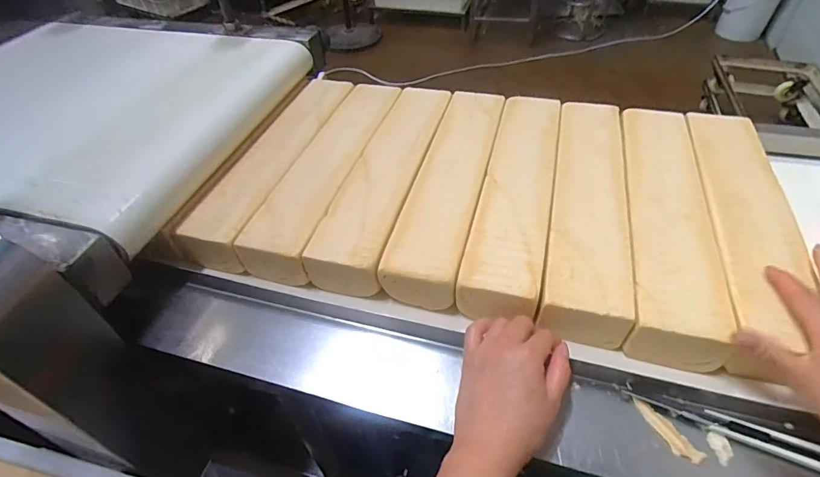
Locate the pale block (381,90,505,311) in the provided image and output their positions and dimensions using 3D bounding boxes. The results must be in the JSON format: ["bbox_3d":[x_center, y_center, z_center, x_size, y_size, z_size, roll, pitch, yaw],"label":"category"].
[{"bbox_3d":[0.055,-0.072,0.550,0.079,0.055,0.360,11,47,13],"label":"pale block"}]

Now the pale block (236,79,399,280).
[{"bbox_3d":[-0.099,-0.092,0.585,0.084,0.060,0.358,11,47,13],"label":"pale block"}]

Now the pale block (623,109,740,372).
[{"bbox_3d":[0.278,-0.024,0.492,0.080,0.055,0.361,11,47,13],"label":"pale block"}]

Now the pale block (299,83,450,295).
[{"bbox_3d":[-0.024,-0.082,0.566,0.085,0.056,0.355,10,47,12],"label":"pale block"}]

